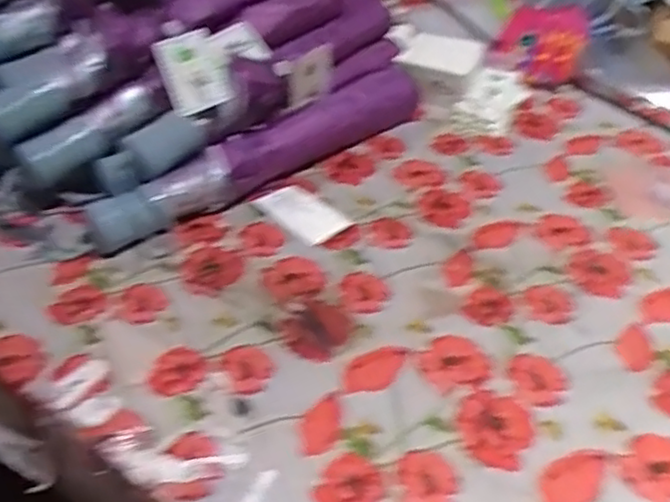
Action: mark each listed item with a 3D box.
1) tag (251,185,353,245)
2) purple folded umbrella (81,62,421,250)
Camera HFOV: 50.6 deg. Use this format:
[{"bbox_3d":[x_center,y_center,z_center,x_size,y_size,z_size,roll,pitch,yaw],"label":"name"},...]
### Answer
[{"bbox_3d":[-0.025,-0.030,0.566,0.070,0.005,0.044,33,50,25],"label":"tag"},{"bbox_3d":[-0.055,-0.084,0.600,0.336,0.049,0.053,-31,49,-31],"label":"purple folded umbrella"}]

